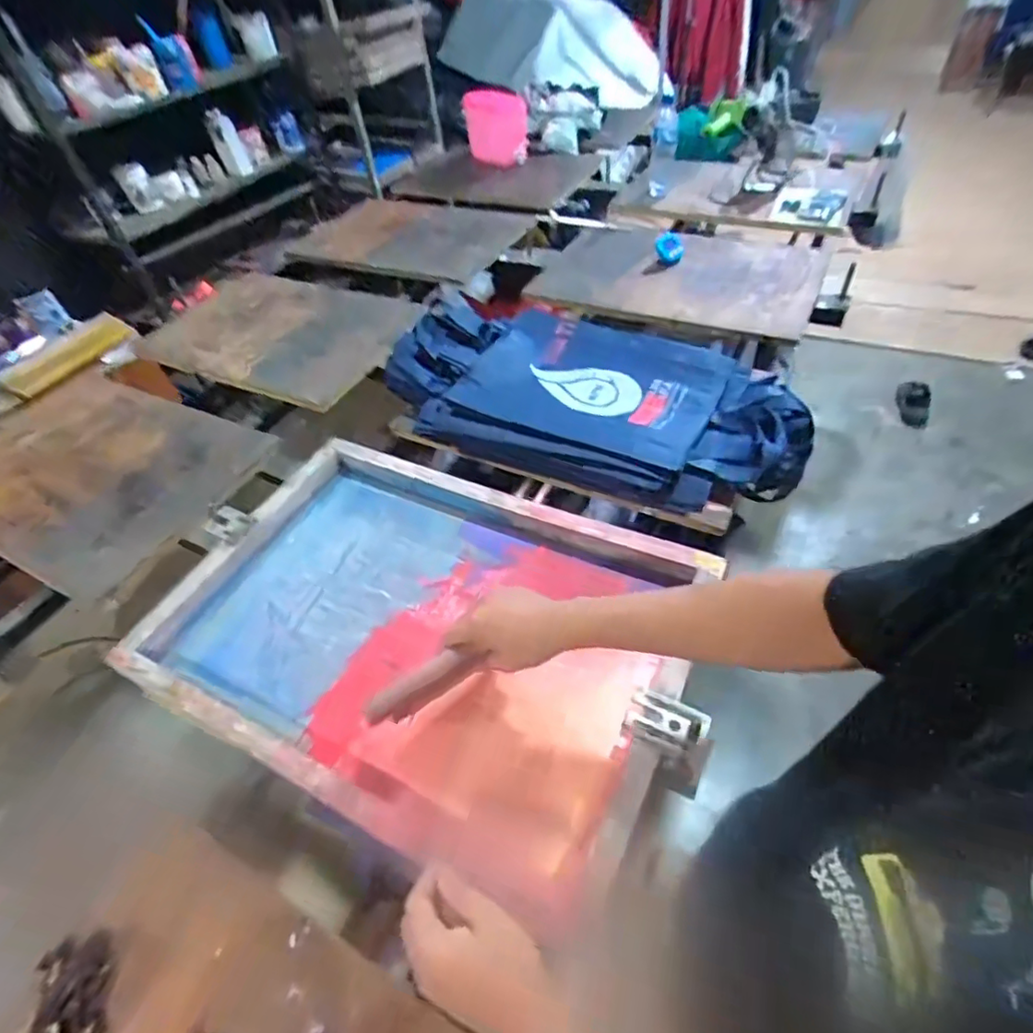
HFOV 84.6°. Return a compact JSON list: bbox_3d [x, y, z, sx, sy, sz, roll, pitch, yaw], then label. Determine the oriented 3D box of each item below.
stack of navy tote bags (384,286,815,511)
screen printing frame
[{"bbox_3d":[0.112,-0.205,0.939,0.687,0.084,0.344,17,62,15],"label":"stack of navy tote bags"},{"bbox_3d":[-0.125,0.133,0.727,0.671,0.057,0.441,17,51,22],"label":"screen printing frame"}]

